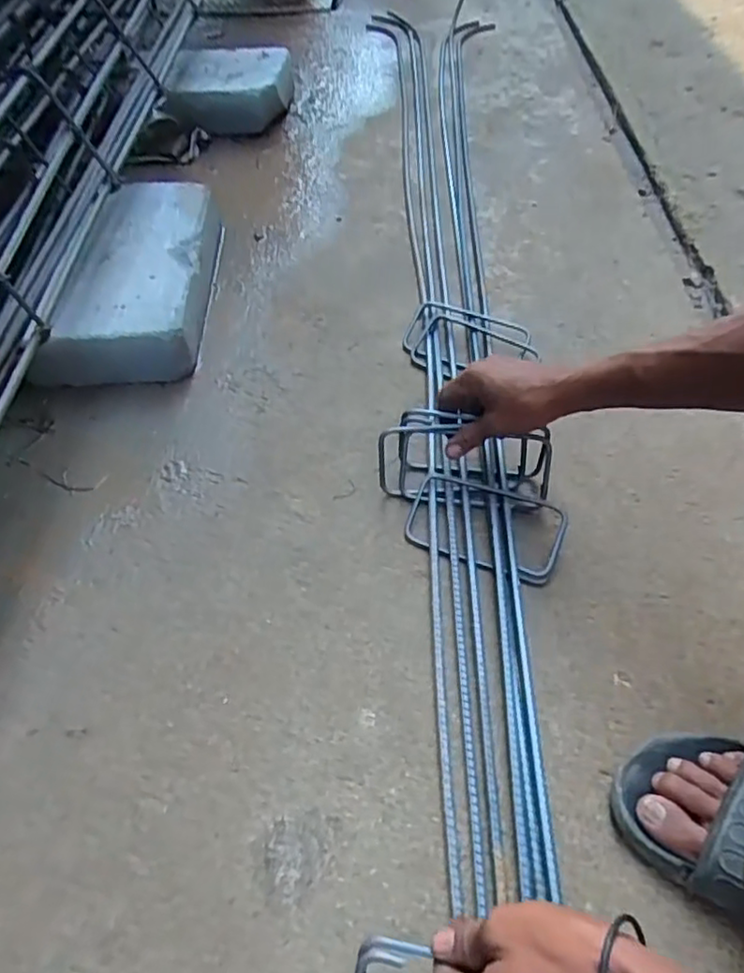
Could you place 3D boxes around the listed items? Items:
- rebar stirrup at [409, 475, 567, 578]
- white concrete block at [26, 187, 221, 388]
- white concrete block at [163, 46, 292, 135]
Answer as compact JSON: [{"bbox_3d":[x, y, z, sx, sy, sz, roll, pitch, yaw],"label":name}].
[{"bbox_3d":[0.108,0.032,0.619,0.144,0.025,0.087,19,55,16],"label":"rebar stirrup"},{"bbox_3d":[-0.300,-0.277,0.844,0.177,0.082,0.333,-1,52,1],"label":"white concrete block"},{"bbox_3d":[-0.266,-0.742,1.210,0.216,0.086,0.221,1,52,3],"label":"white concrete block"}]

